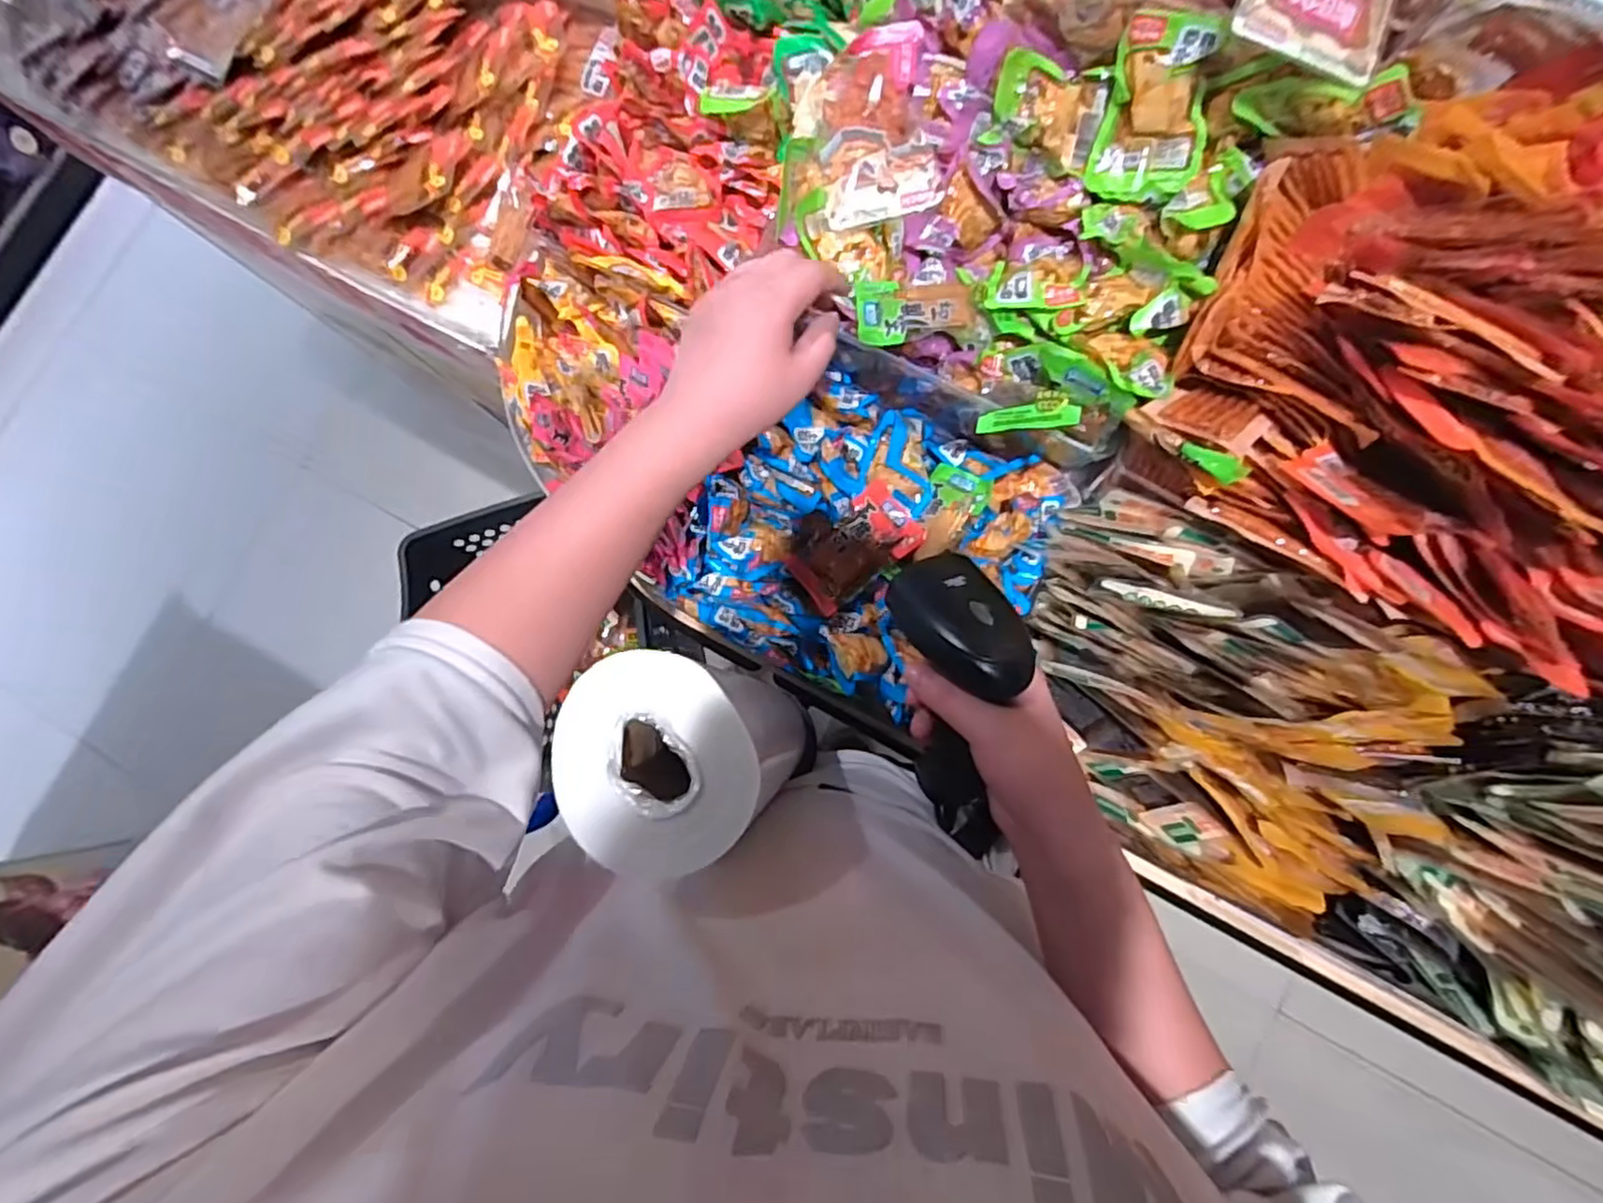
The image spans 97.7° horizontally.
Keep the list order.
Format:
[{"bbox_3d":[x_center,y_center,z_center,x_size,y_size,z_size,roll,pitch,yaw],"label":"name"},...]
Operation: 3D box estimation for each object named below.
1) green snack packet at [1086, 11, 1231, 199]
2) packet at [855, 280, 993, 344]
[{"bbox_3d":[0.232,-0.320,0.458,0.066,0.096,0.015,22,40,21],"label":"green snack packet"},{"bbox_3d":[0.087,-0.210,0.505,0.093,0.020,0.056,-2,82,4],"label":"packet"}]

